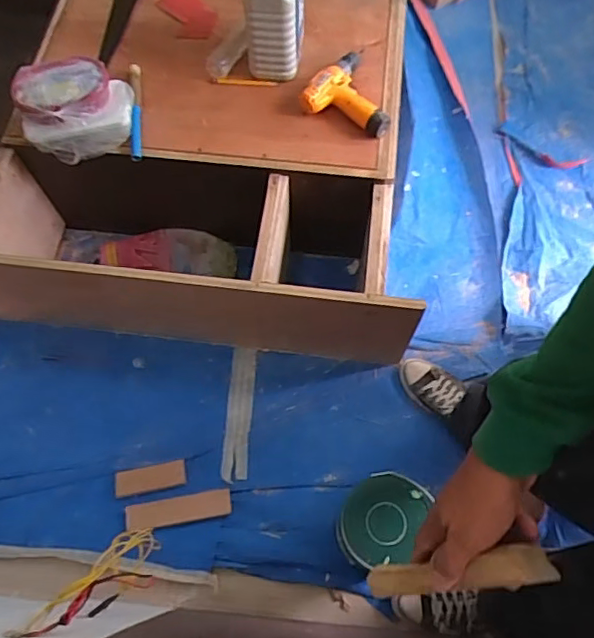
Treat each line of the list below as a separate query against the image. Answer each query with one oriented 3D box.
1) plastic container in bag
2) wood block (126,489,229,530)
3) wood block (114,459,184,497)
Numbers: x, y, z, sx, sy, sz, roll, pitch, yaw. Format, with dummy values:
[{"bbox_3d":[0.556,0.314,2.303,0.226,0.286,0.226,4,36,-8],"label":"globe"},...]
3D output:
[{"bbox_3d":[-0.463,-0.443,1.165,0.221,0.120,0.171,-4,66,-1],"label":"plastic container in bag"},{"bbox_3d":[-0.253,0.409,1.197,0.218,0.007,0.053,-6,72,-13],"label":"wood block"},{"bbox_3d":[-0.323,0.351,1.236,0.152,0.017,0.056,-11,67,-4],"label":"wood block"}]

